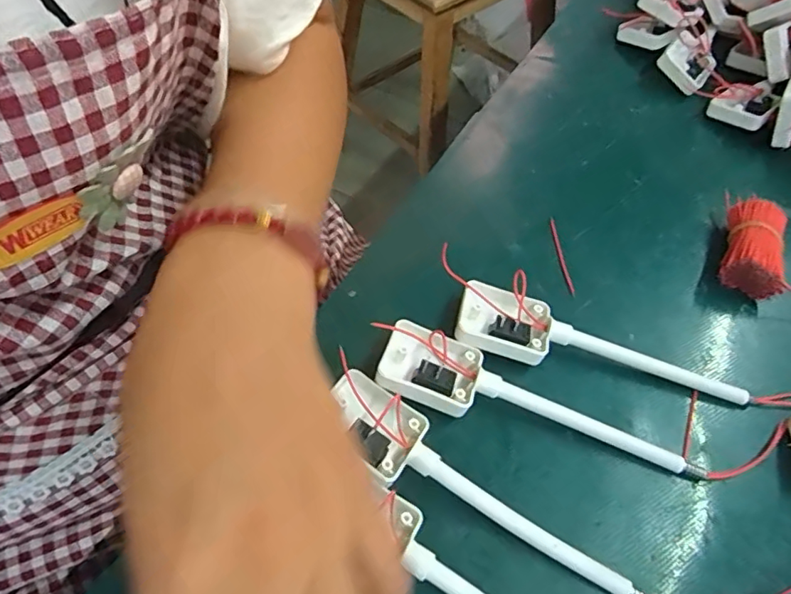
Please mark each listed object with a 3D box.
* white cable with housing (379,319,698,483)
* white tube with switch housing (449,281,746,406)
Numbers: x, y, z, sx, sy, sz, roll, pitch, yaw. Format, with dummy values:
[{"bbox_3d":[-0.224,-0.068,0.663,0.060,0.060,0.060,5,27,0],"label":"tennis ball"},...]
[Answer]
[{"bbox_3d":[0.068,0.051,0.261,0.154,0.026,0.038,14,56,8],"label":"white cable with housing"},{"bbox_3d":[0.106,0.027,0.280,0.149,0.023,0.037,12,56,7],"label":"white tube with switch housing"}]

